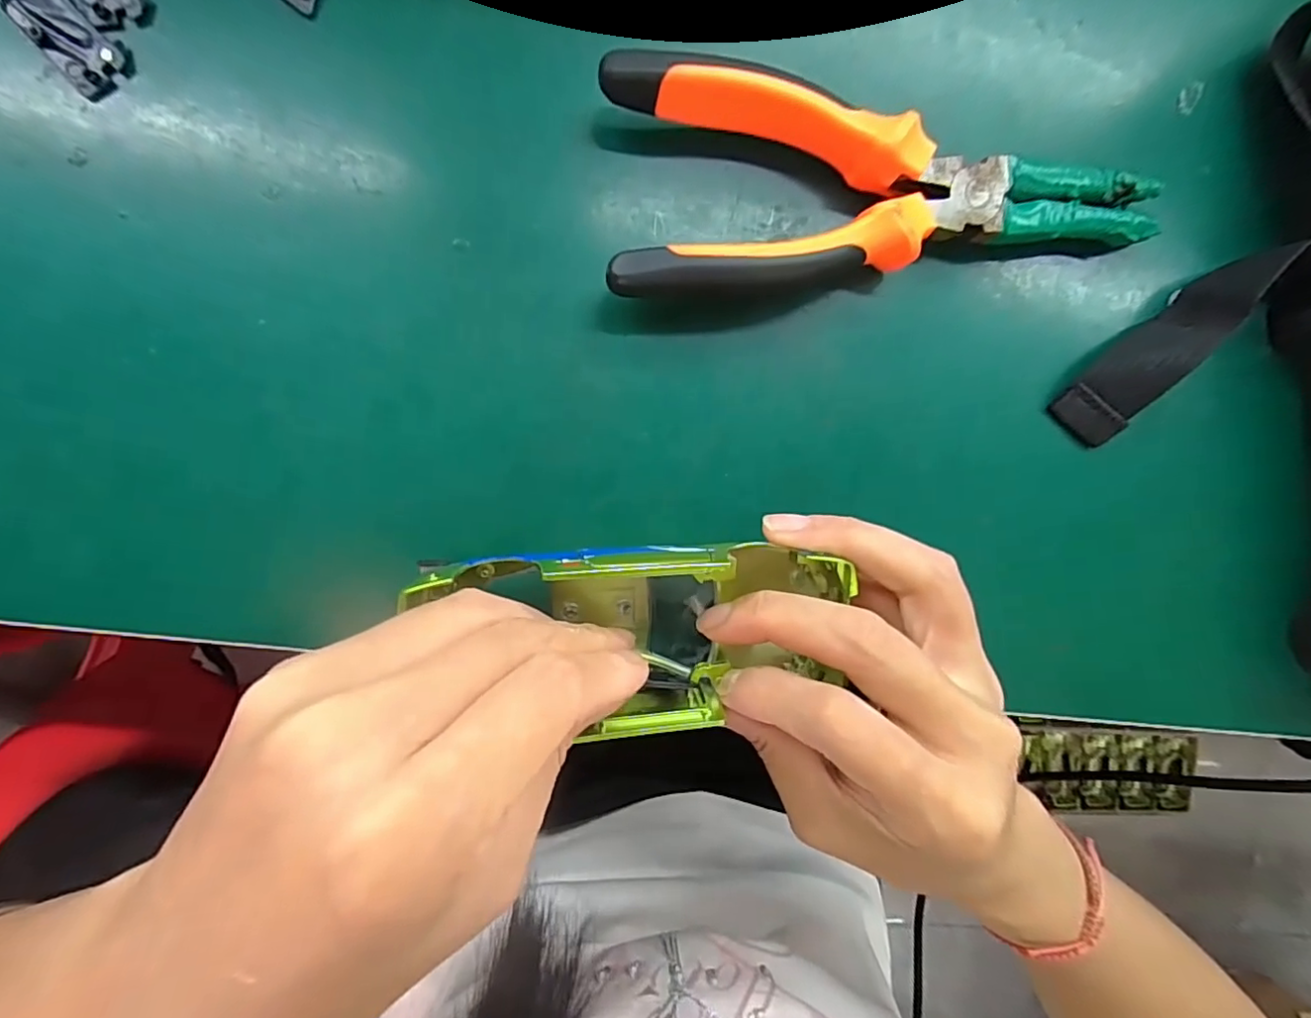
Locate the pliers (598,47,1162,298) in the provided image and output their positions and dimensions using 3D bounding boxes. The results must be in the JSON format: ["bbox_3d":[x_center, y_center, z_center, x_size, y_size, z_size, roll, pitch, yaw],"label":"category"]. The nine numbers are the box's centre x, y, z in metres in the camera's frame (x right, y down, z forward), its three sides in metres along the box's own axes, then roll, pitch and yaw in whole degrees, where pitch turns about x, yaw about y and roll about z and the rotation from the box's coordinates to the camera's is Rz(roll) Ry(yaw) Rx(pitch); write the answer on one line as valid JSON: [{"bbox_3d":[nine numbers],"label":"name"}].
[{"bbox_3d":[0.078,-0.105,0.192,0.184,0.025,0.064,-3,93,-7],"label":"pliers"}]

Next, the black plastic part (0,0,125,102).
[{"bbox_3d":[-0.170,-0.137,0.165,0.016,0.004,0.034,-41,97,-4],"label":"black plastic part"}]

